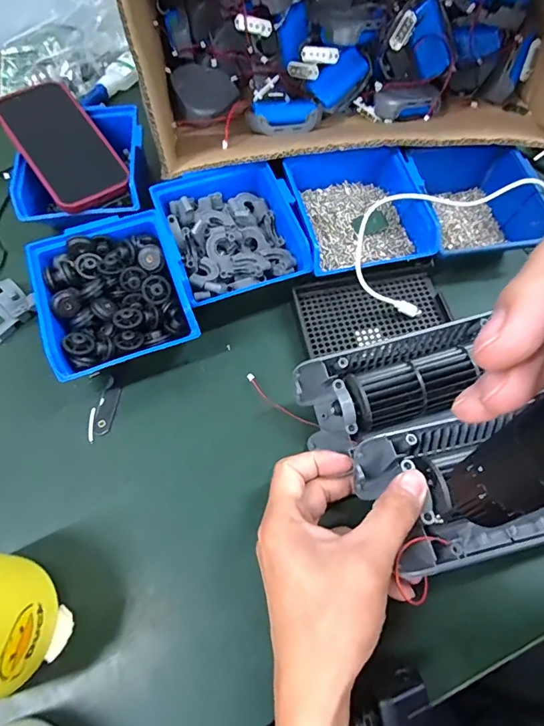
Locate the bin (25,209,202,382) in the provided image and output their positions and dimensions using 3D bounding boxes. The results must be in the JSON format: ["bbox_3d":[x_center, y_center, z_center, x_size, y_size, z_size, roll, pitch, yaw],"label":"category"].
[{"bbox_3d":[-0.136,-0.055,0.390,0.117,0.065,0.135,-20,65,-10],"label":"bin"}]

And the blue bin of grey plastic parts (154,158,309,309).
[{"bbox_3d":[-0.038,-0.120,0.413,0.121,0.057,0.131,-15,65,-11],"label":"blue bin of grey plastic parts"}]

